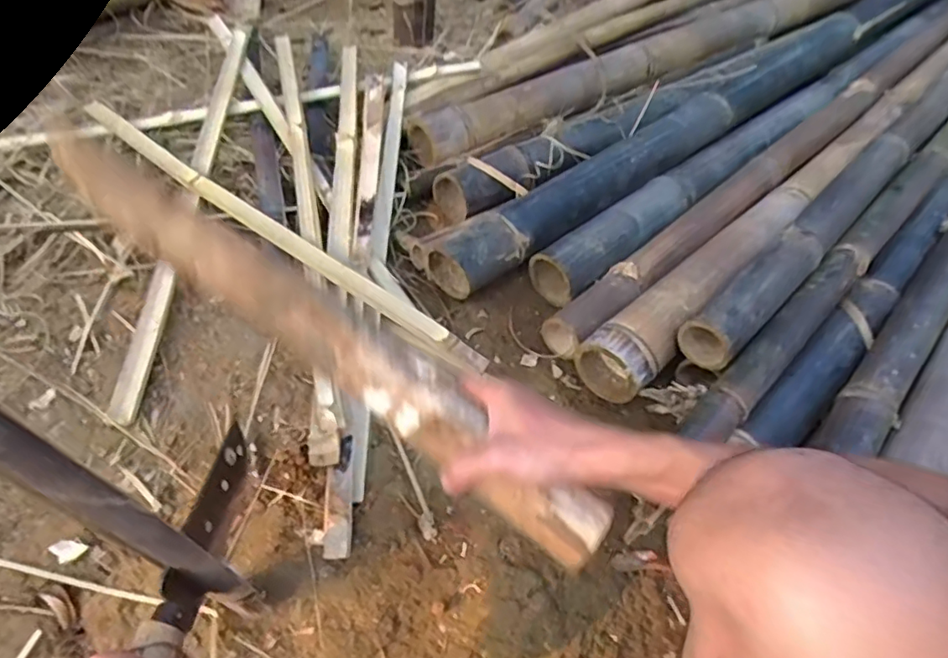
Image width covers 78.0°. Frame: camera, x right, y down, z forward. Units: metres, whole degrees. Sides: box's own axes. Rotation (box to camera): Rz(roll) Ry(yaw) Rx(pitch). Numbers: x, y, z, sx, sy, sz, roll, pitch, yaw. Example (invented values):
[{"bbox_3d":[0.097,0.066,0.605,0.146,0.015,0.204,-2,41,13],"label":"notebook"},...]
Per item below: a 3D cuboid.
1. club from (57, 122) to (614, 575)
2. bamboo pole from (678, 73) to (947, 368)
[{"bbox_3d":[-0.116,0.007,0.469,0.508,0.054,0.058,35,56,8],"label":"club"},{"bbox_3d":[0.942,-0.456,1.179,1.777,0.066,0.065,-36,62,-29],"label":"bamboo pole"}]

